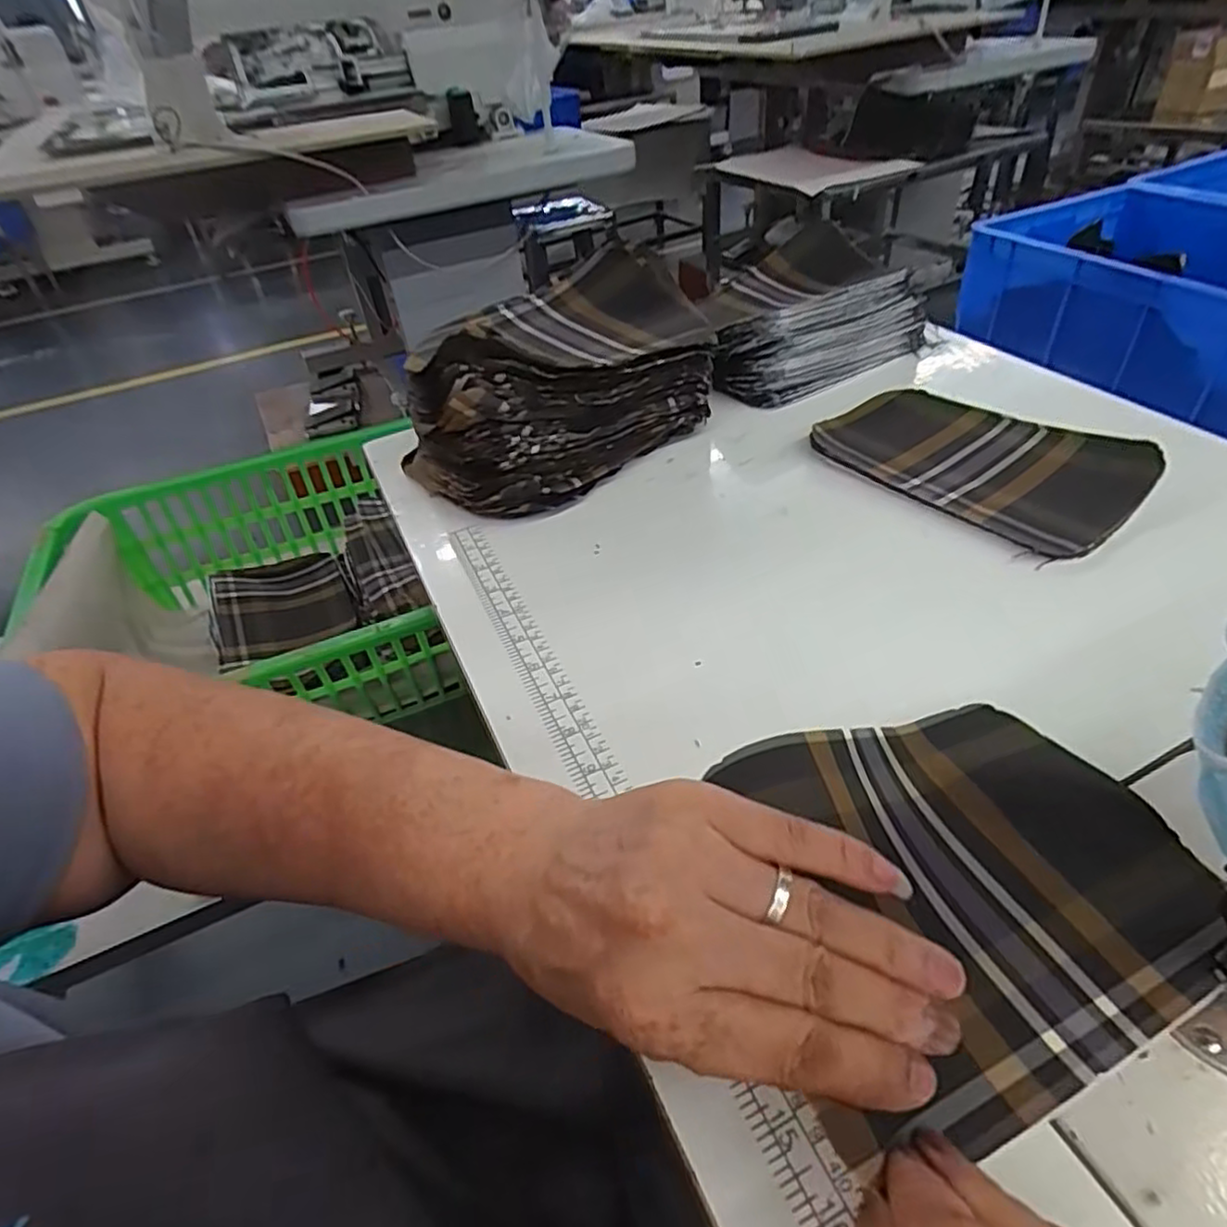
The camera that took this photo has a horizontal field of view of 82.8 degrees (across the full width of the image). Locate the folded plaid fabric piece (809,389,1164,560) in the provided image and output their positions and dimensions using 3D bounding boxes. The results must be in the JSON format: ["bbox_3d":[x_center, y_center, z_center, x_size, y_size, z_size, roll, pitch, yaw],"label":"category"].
[{"bbox_3d":[0.247,-0.110,0.482,0.130,0.017,0.199,-35,49,-27],"label":"folded plaid fabric piece"}]

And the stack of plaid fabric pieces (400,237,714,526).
[{"bbox_3d":[-0.043,-0.172,0.511,0.221,0.109,0.147,-28,46,-22],"label":"stack of plaid fabric pieces"}]

